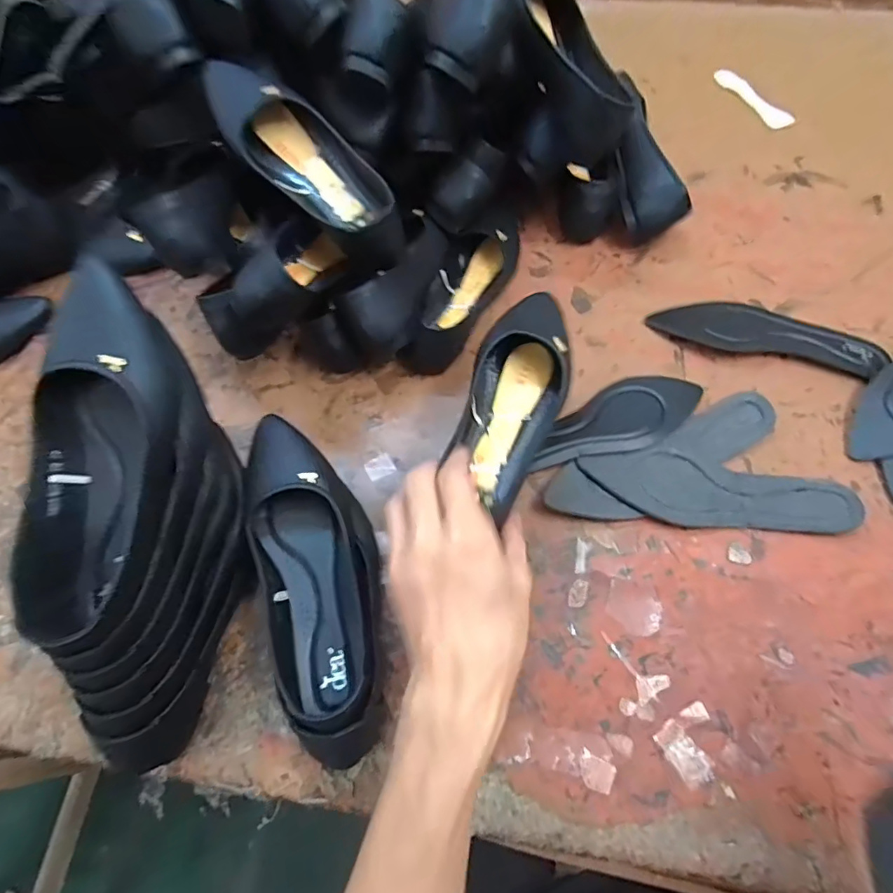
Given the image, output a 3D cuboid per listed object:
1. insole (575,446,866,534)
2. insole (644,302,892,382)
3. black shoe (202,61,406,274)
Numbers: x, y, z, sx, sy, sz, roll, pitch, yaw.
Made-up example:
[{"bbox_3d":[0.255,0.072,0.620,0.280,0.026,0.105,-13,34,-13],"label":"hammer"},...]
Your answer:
[{"bbox_3d":[0.250,0.044,0.480,0.243,0.011,0.068,11,64,7],"label":"insole"},{"bbox_3d":[0.345,-0.123,0.559,0.232,0.018,0.062,16,65,10],"label":"insole"},{"bbox_3d":[-0.138,-0.279,0.498,0.088,0.067,0.264,-43,86,-17],"label":"black shoe"}]

